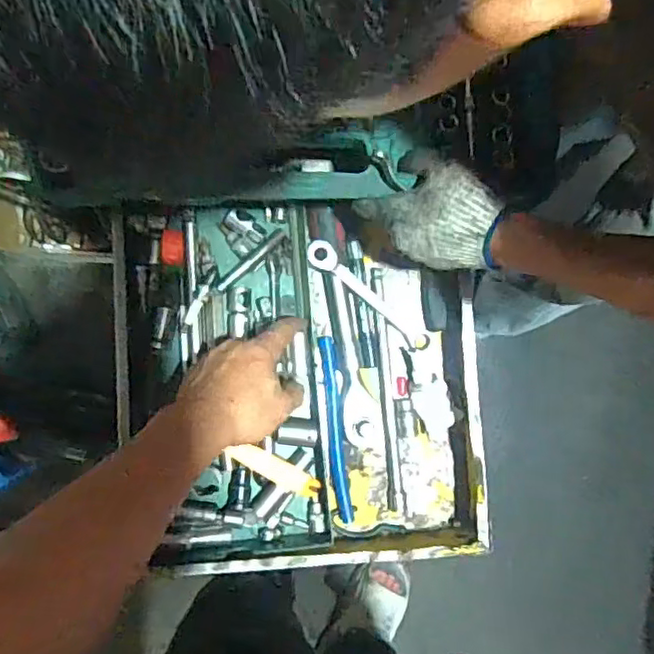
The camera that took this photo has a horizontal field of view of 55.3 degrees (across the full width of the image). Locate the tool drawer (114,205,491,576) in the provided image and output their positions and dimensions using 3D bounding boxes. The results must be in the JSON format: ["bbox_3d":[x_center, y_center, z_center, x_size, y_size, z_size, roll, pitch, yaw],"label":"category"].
[{"bbox_3d":[-0.023,0.054,0.625,0.337,0.072,0.350,-2,85,-5],"label":"tool drawer"}]

